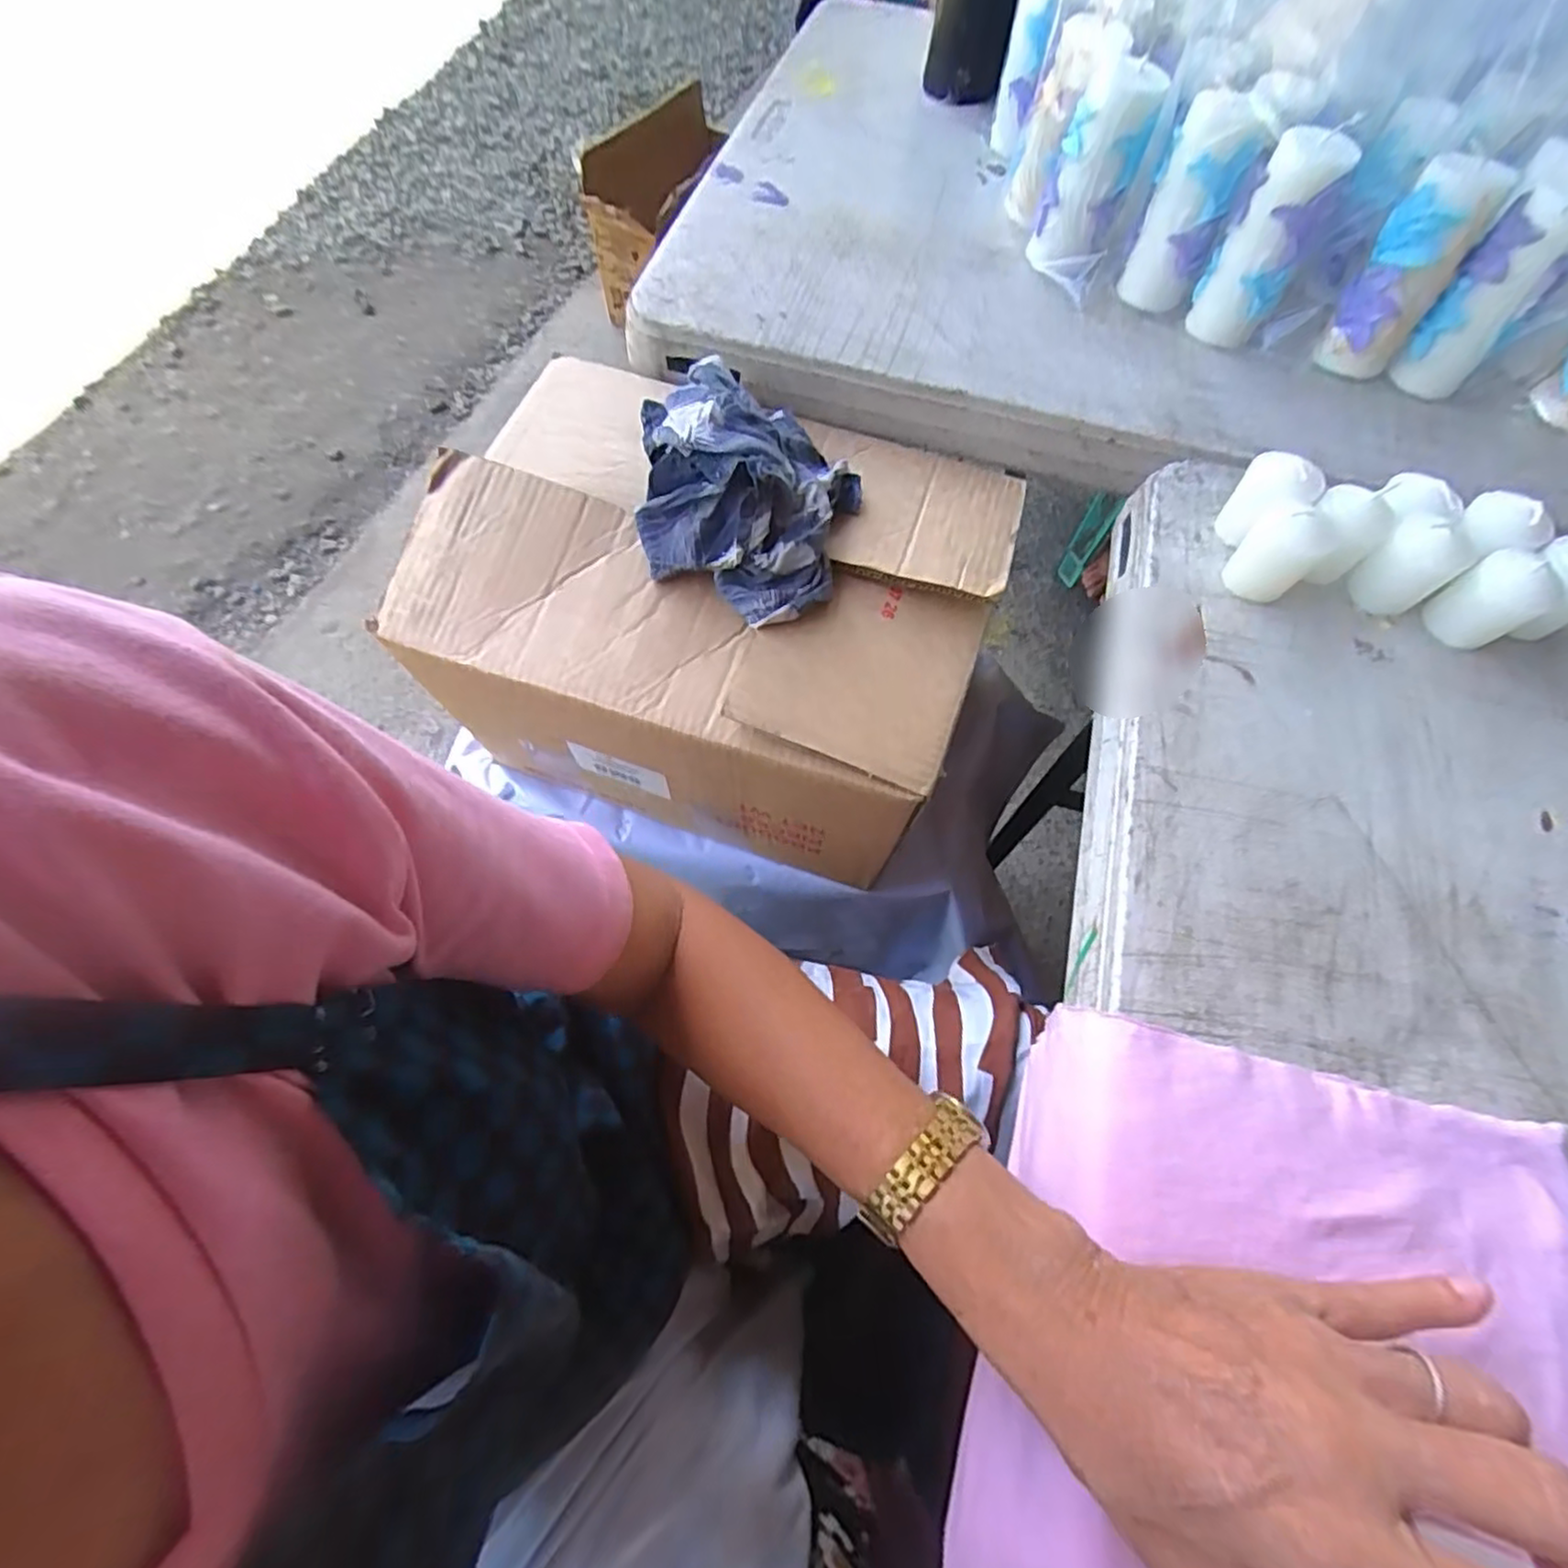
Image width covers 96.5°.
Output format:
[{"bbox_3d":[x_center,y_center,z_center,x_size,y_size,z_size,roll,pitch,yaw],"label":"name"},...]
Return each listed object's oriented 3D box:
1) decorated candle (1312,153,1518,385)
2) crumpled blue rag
[{"bbox_3d":[0.394,-0.323,0.450,0.051,0.114,0.043,31,65,12],"label":"decorated candle"},{"bbox_3d":[-0.021,-0.185,0.433,0.139,0.064,0.174,-1,63,-3],"label":"crumpled blue rag"}]

